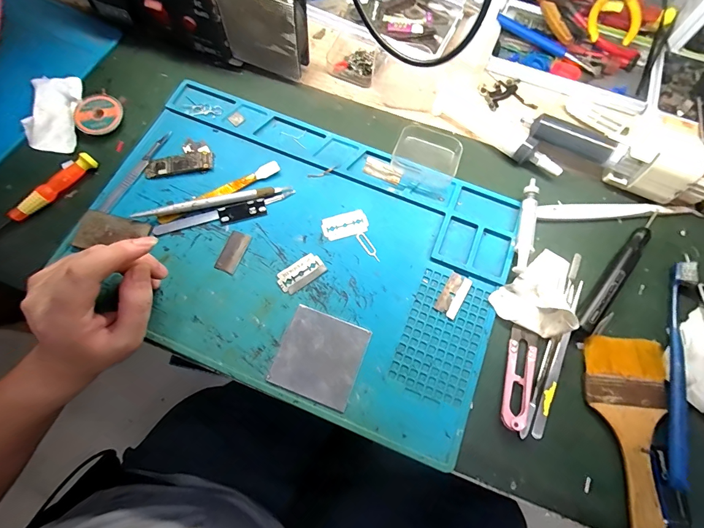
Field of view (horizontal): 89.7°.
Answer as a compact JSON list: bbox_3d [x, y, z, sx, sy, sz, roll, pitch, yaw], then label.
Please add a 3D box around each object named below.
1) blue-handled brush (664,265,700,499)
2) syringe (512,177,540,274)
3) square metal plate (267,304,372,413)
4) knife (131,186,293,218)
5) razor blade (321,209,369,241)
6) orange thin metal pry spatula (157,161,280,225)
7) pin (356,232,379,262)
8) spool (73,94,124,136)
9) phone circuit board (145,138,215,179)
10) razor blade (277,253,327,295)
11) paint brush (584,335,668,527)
[{"bbox_3d":[0.271,0.083,0.290,0.014,0.009,0.186,18,72,4],"label":"blue-handled brush"},{"bbox_3d":[0.161,-0.036,0.329,0.018,0.013,0.091,12,72,3],"label":"syringe"},{"bbox_3d":[-0.026,0.076,0.292,0.066,0.004,0.066,21,71,5],"label":"square metal plate"},{"bbox_3d":[-0.128,-0.059,0.330,0.137,0.012,0.014,-10,72,-5],"label":"knife"},{"bbox_3d":[-0.006,-0.037,0.332,0.043,0.004,0.024,-19,73,-7],"label":"razor blade"},{"bbox_3d":[-0.125,-0.068,0.336,0.120,0.004,0.012,-27,74,-10],"label":"orange thin metal pry spatula"},{"bbox_3d":[0.016,-0.016,0.327,0.009,0.004,0.033,-31,74,-16],"label":"pin"},{"bbox_3d":[-0.258,-0.152,0.361,0.044,0.015,0.044,0,72,-1],"label":"spool"},{"bbox_3d":[-0.168,-0.103,0.345,0.062,0.004,0.036,-12,72,-5],"label":"phone circuit board"},{"bbox_3d":[-0.045,0.008,0.316,0.042,0.004,0.023,-34,79,-14],"label":"razor blade"},{"bbox_3d":[0.217,0.138,0.273,0.063,0.009,0.162,9,72,2],"label":"paint brush"}]

